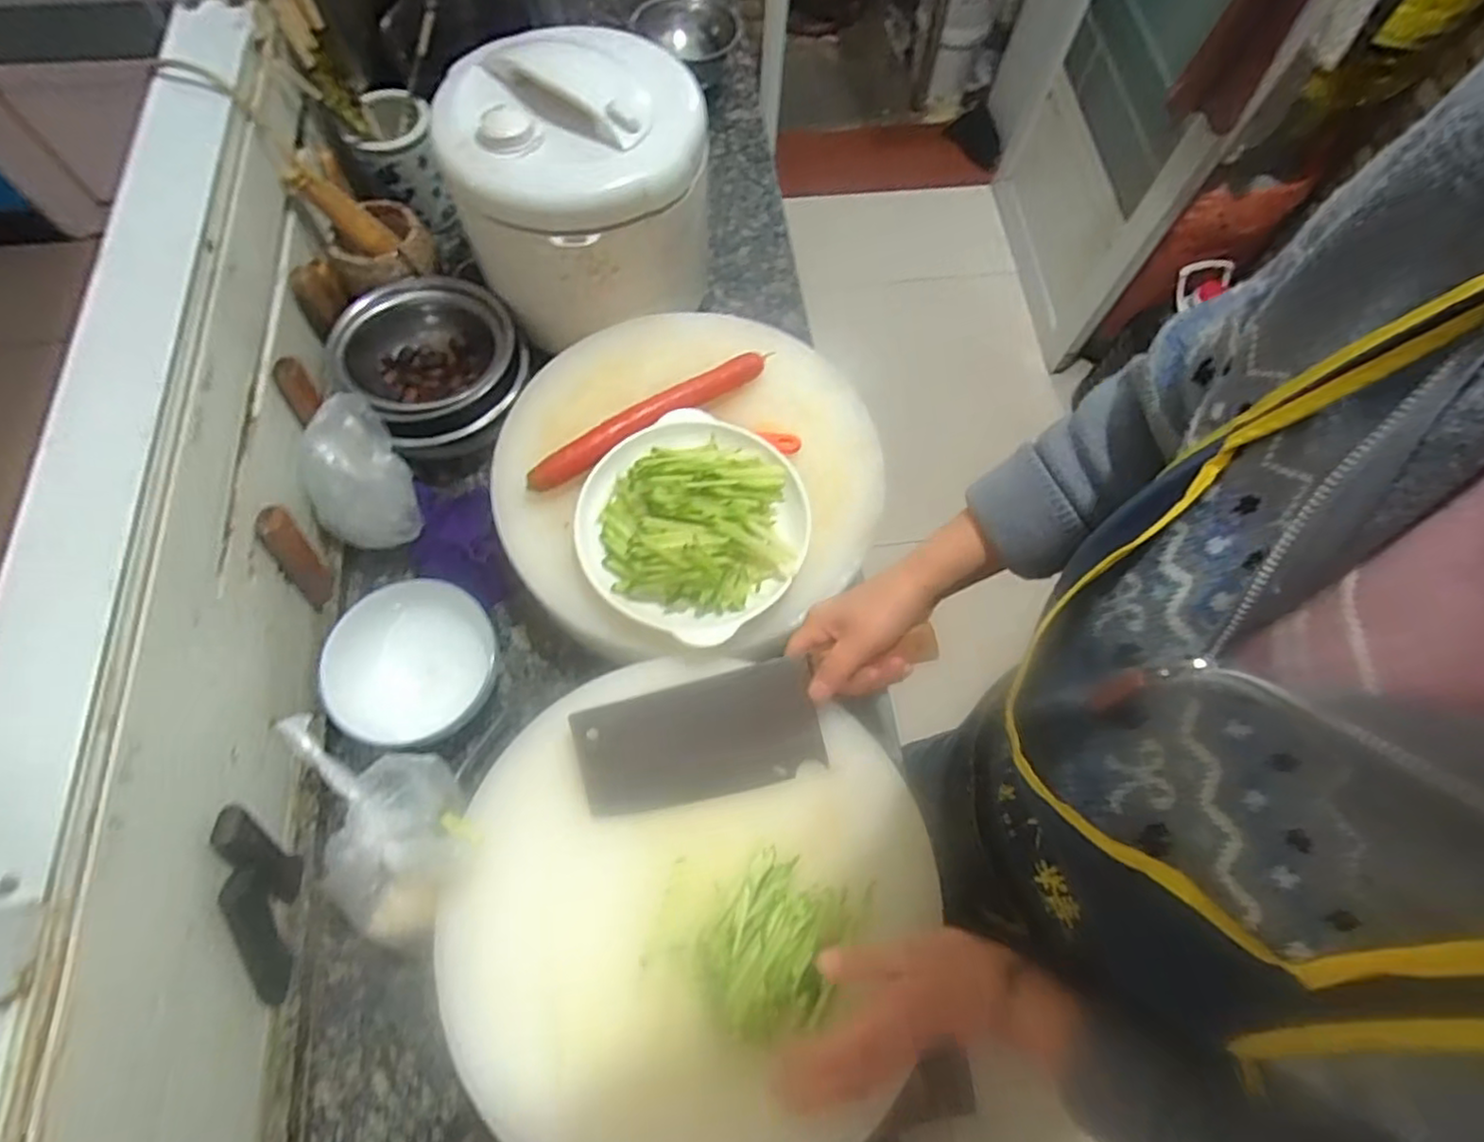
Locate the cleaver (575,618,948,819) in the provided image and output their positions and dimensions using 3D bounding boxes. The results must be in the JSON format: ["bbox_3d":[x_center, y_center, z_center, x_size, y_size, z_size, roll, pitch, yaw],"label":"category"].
[{"bbox_3d":[-0.003,0.120,0.544,0.258,0.027,0.094,-17,96,-5],"label":"cleaver"}]

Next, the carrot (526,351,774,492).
[{"bbox_3d":[-0.084,-0.149,0.648,0.265,0.031,0.033,-36,74,-14],"label":"carrot"}]

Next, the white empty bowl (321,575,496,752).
[{"bbox_3d":[-0.304,0.082,0.627,0.127,0.061,0.139,15,68,4],"label":"white empty bowl"}]

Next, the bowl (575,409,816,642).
[{"bbox_3d":[-0.041,-0.052,0.585,0.192,0.058,0.206,0,69,-1],"label":"bowl"}]

